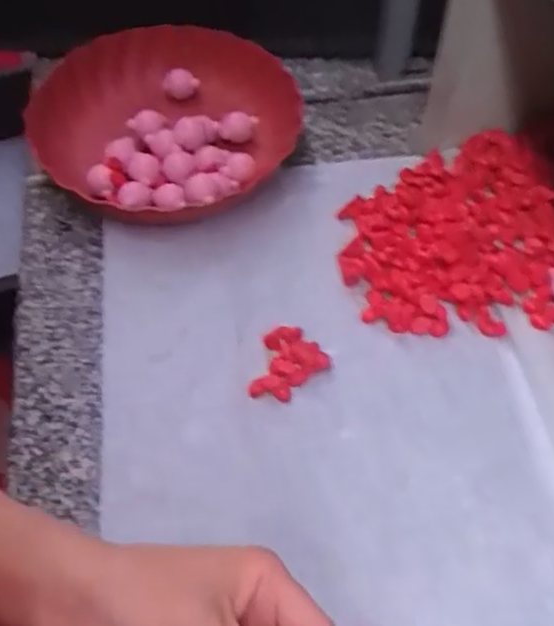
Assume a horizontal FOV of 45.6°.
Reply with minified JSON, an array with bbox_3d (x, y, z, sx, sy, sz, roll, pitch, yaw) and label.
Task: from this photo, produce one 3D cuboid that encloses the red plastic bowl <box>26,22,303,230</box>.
[{"bbox_3d":[-0.114,-0.183,0.621,0.244,0.060,0.233,0,54,0],"label":"red plastic bowl"}]

